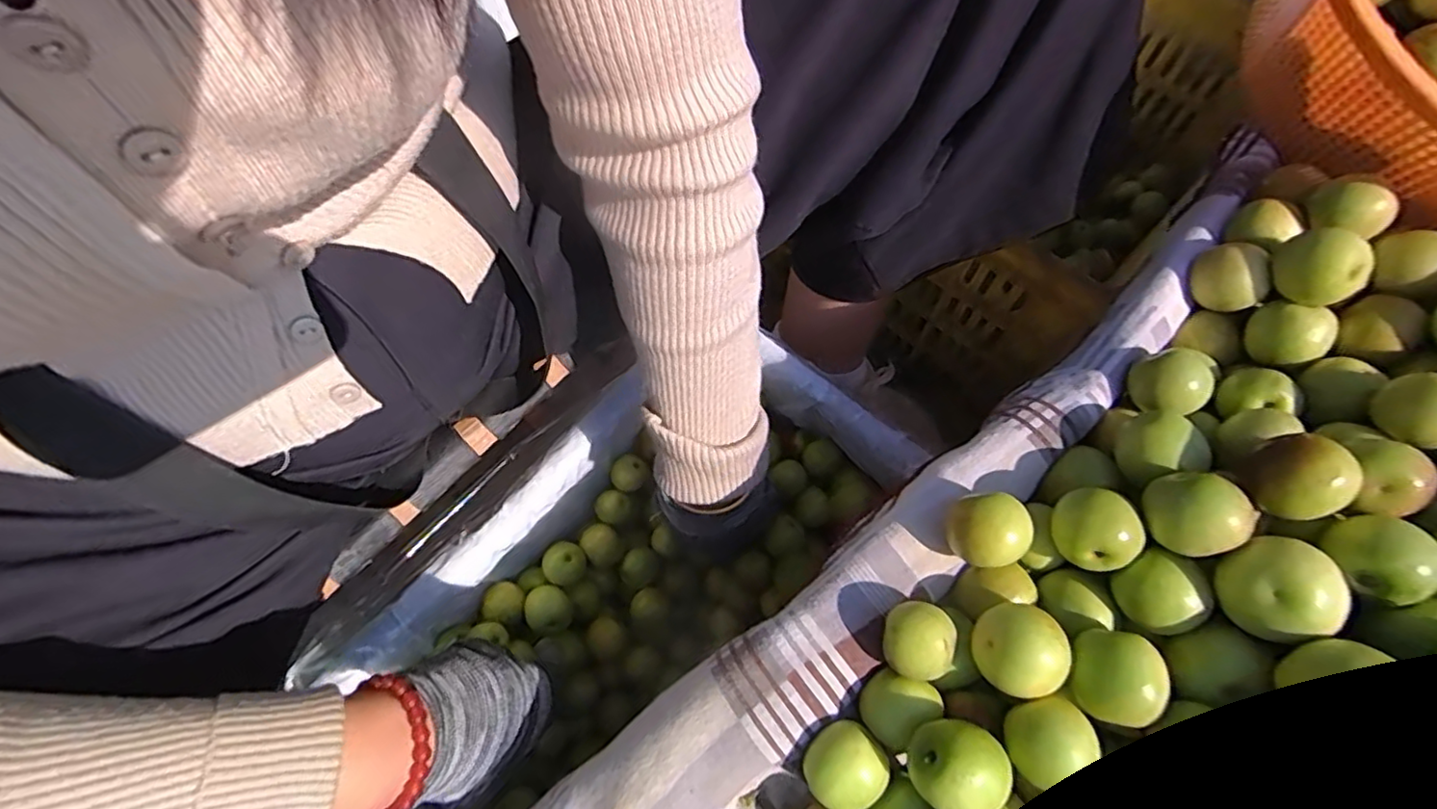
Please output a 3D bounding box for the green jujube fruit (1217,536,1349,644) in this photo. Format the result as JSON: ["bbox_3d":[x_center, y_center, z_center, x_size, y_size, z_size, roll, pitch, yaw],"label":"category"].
[{"bbox_3d":[0.206,0.068,0.234,0.028,0.031,0.033,-26,69,-8],"label":"green jujube fruit"}]

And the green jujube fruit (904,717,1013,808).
[{"bbox_3d":[0.086,0.132,0.234,0.029,0.035,0.031,-1,67,2],"label":"green jujube fruit"}]

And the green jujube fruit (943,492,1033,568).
[{"bbox_3d":[0.115,0.054,0.272,0.029,0.031,0.029,-1,67,2],"label":"green jujube fruit"}]

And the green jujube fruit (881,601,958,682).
[{"bbox_3d":[0.081,0.096,0.259,0.026,0.026,0.028,-1,67,2],"label":"green jujube fruit"}]

